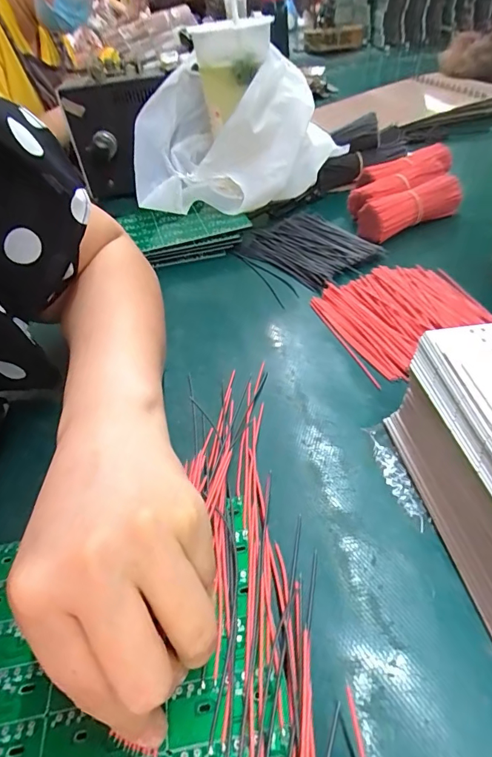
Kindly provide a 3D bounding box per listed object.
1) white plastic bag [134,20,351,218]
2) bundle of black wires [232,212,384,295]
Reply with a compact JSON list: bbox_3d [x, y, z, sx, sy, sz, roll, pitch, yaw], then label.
[{"bbox_3d":[-0.016,-0.264,0.463,0.194,0.178,0.129,4,45,14],"label":"white plastic bag"},{"bbox_3d":[0.060,-0.135,0.435,0.091,0.019,0.131,-33,48,-26],"label":"bundle of black wires"}]

